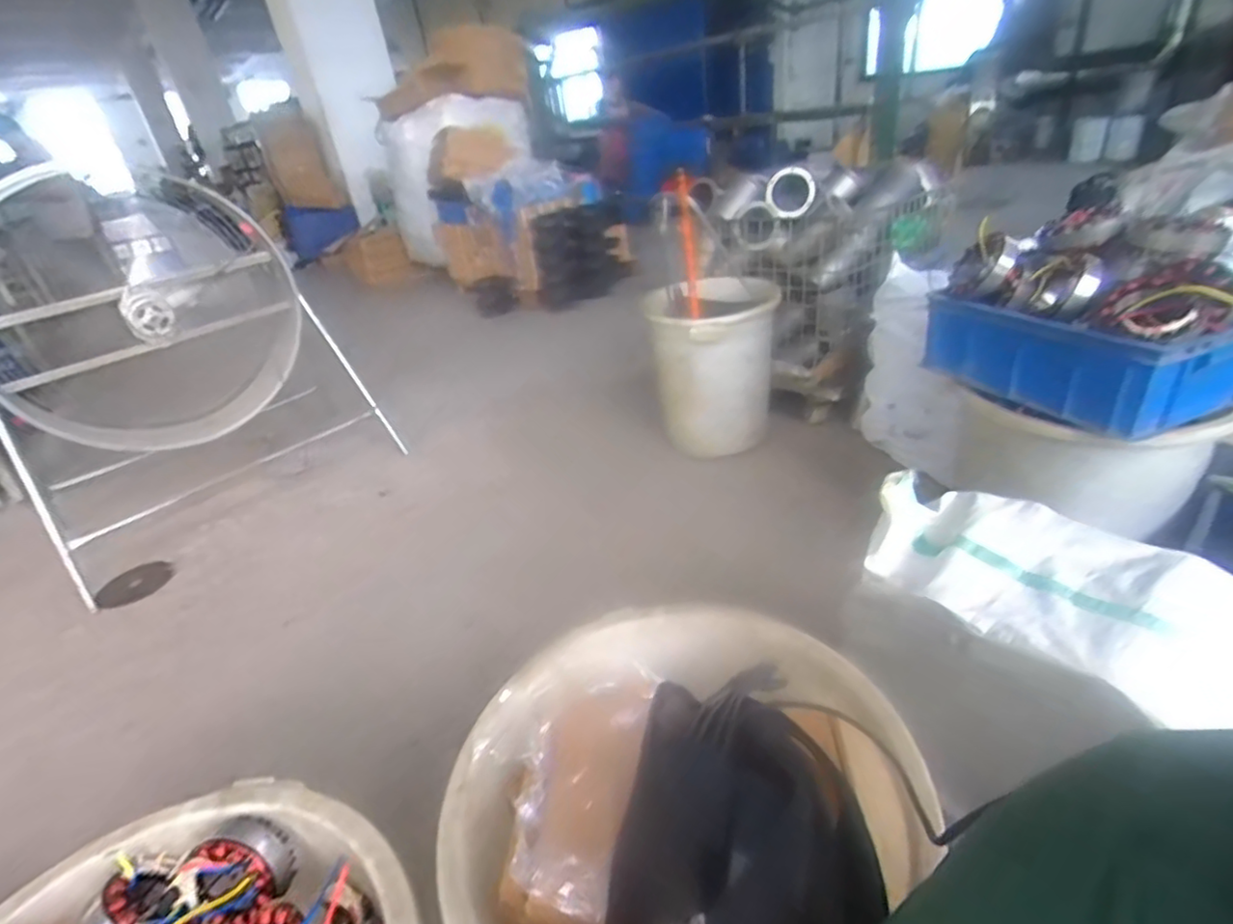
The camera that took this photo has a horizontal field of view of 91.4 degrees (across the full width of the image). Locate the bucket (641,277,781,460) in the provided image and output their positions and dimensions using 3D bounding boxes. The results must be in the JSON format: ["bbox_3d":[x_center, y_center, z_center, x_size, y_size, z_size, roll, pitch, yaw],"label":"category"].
[{"bbox_3d":[0.294,-0.297,1.832,0.357,0.461,0.357,0,31,13],"label":"bucket"}]

